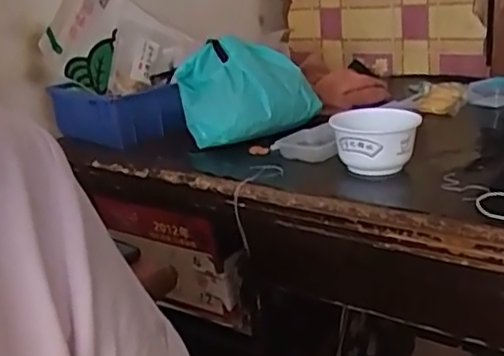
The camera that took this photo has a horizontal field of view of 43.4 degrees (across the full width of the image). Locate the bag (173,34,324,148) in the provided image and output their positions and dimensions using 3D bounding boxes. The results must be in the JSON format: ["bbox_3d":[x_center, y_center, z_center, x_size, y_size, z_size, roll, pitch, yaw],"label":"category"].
[{"bbox_3d":[0.002,-0.127,1.002,0.219,0.160,0.141,-9,19,-11],"label":"bag"}]

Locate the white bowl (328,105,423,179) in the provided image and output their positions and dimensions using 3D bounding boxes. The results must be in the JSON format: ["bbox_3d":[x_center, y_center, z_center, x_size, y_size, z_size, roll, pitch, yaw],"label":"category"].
[{"bbox_3d":[0.164,-0.048,0.833,0.111,0.069,0.112,1,19,18],"label":"white bowl"}]

